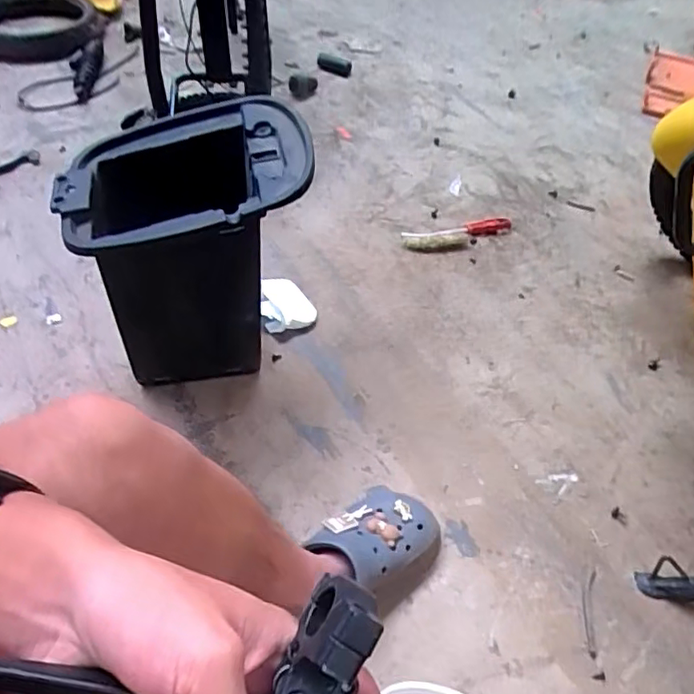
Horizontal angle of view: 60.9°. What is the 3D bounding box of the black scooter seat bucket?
[{"bbox_3d":[-0.195,-0.128,0.806,0.292,0.315,0.229,-2,49,-4],"label":"black scooter seat bucket"}]

